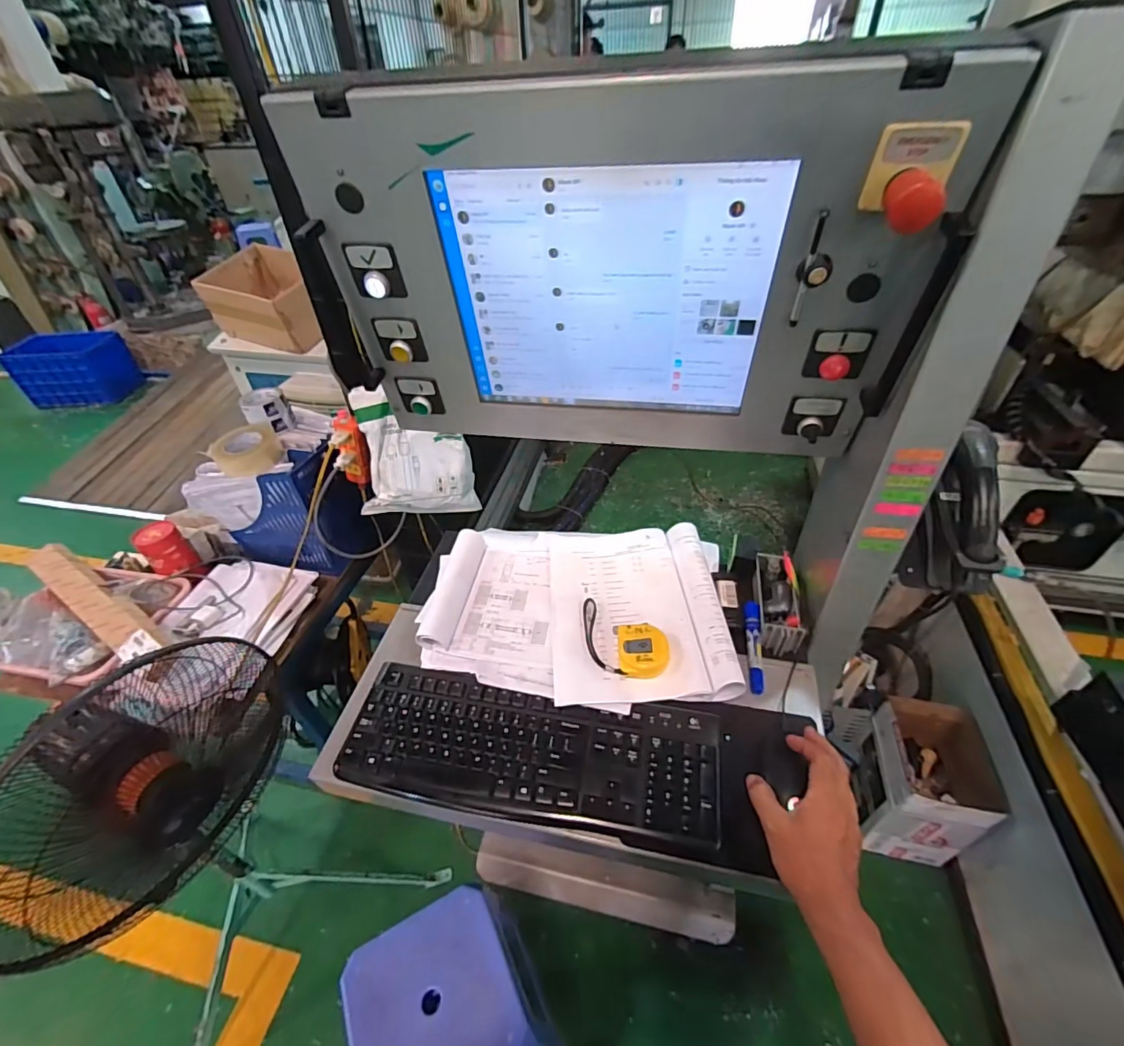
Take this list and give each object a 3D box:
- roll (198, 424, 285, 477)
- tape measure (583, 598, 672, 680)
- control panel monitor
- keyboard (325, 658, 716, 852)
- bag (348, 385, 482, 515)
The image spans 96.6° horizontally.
[{"bbox_3d":[-0.684,-0.161,1.095,0.128,0.050,0.128,-1,42,1],"label":"roll"},{"bbox_3d":[0.073,0.156,0.675,0.147,0.034,0.076,28,50,30],"label":"tape measure"},{"bbox_3d":[0.045,-0.241,0.551,0.633,0.375,0.103,7,43,11],"label":"control panel monitor"},{"bbox_3d":[-0.040,0.268,0.605,0.439,0.028,0.141,6,42,10],"label":"keyboard"},{"bbox_3d":[-0.290,-0.123,0.989,0.204,0.240,0.105,-2,42,1],"label":"bag"}]

